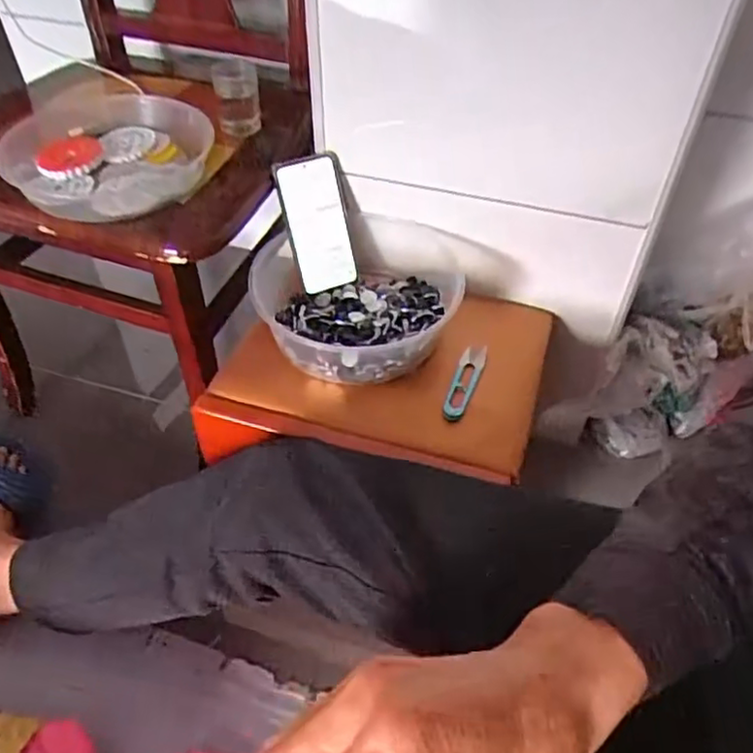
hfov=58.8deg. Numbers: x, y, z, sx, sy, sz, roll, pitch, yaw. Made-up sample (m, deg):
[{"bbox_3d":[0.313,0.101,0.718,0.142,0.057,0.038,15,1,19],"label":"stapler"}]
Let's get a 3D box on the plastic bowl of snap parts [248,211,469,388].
[{"bbox_3d":[-0.018,-0.090,0.777,0.229,0.077,0.222,0,47,0],"label":"plastic bowl of snap parts"}]

